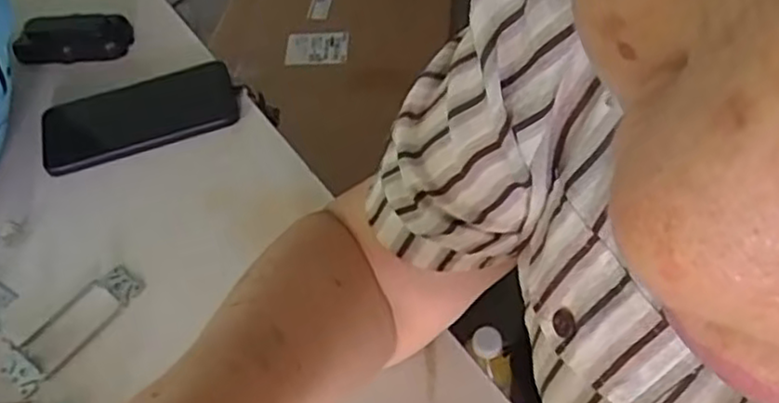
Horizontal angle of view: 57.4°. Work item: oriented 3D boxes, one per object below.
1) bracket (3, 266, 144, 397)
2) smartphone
[{"bbox_3d":[-0.229,0.084,0.505,0.040,0.019,0.105,30,62,25],"label":"bracket"},{"bbox_3d":[-0.220,-0.076,0.624,0.165,0.008,0.084,-18,54,-8],"label":"smartphone"}]

